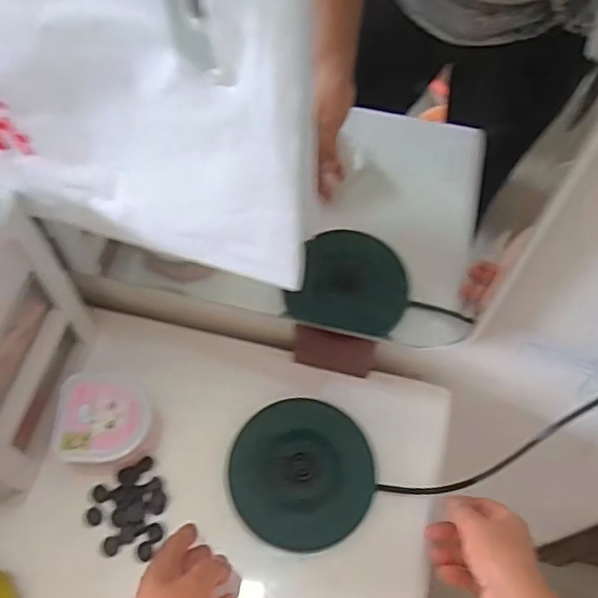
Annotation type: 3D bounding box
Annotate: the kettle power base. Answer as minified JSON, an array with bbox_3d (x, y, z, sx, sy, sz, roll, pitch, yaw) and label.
[{"bbox_3d":[0.004,0.165,0.595,0.132,0.022,0.137,0,61,-1],"label":"kettle power base"}]

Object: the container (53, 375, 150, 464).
[{"bbox_3d":[-0.183,0.115,0.593,0.084,0.056,0.093,-3,61,-2],"label":"container"}]

